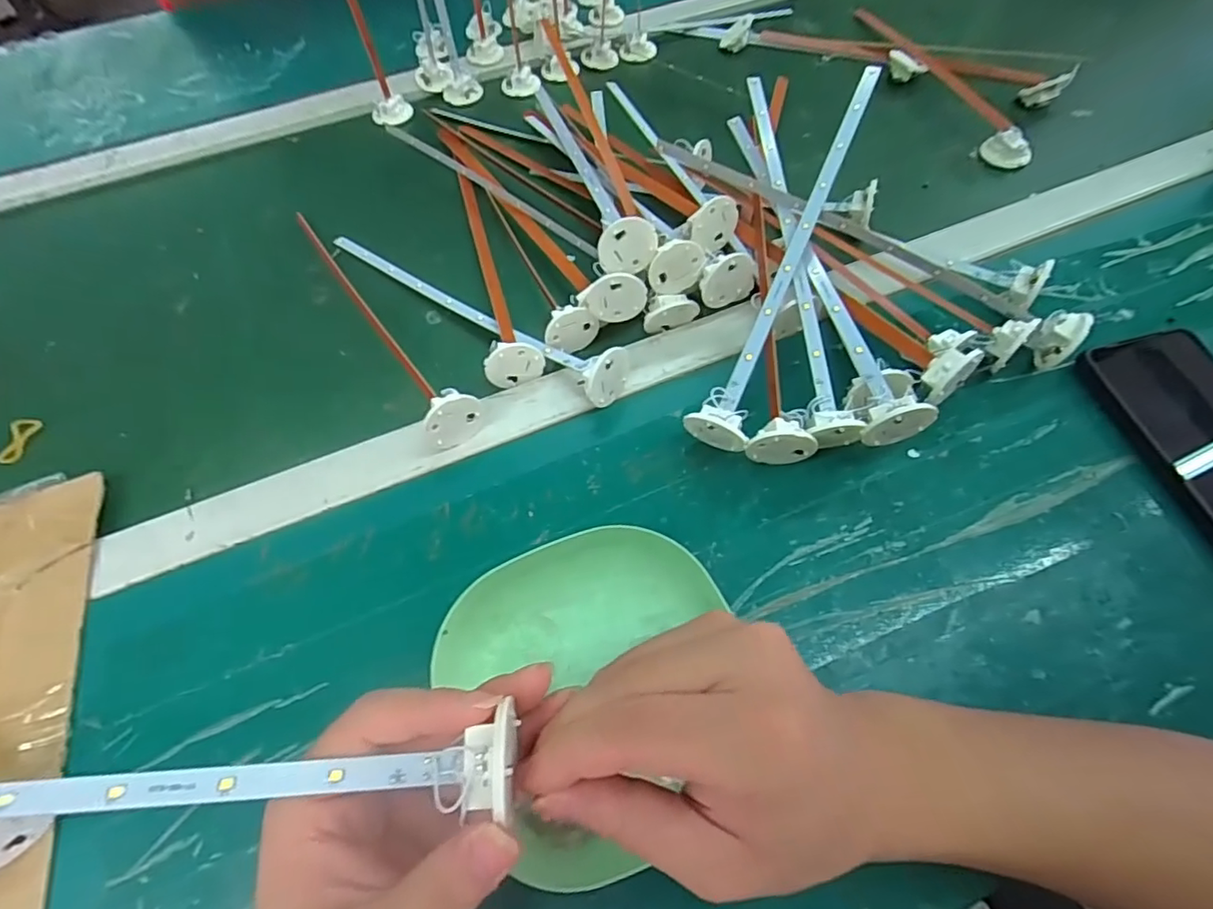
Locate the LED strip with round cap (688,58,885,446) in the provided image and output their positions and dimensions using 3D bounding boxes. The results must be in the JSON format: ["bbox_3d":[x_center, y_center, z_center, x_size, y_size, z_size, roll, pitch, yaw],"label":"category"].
[{"bbox_3d":[0.122,-0.134,0.368,0.033,0.030,0.286,22,76,15],"label":"LED strip with round cap"}]

